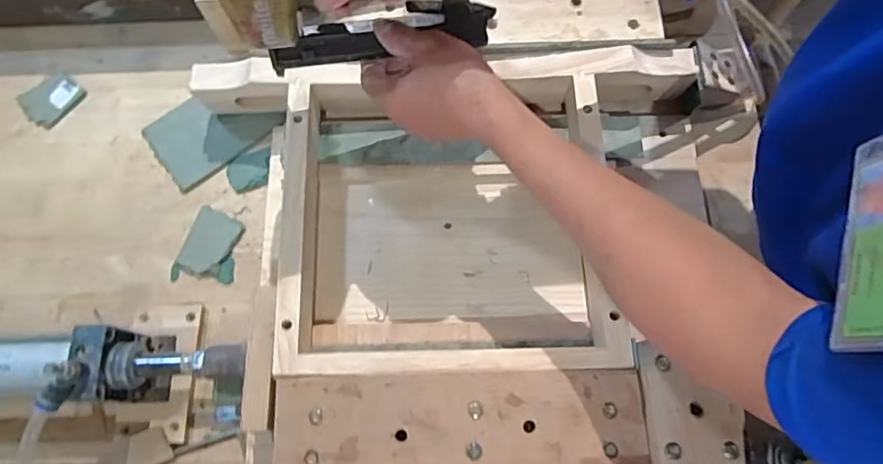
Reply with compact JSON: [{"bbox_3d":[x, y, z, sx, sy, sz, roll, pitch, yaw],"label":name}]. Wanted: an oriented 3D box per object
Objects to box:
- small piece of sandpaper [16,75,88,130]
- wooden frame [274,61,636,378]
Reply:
[{"bbox_3d":[-0.430,-0.146,0.609,0.055,0.004,0.061,42,77,14],"label":"small piece of sandpaper"},{"bbox_3d":[0.003,-0.016,0.511,0.291,0.060,0.285,-2,72,1],"label":"wooden frame"}]

